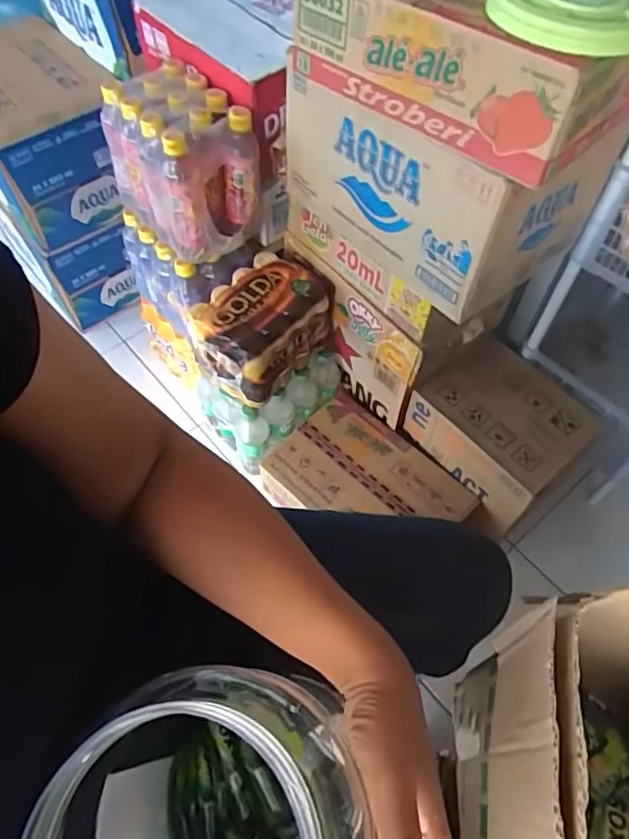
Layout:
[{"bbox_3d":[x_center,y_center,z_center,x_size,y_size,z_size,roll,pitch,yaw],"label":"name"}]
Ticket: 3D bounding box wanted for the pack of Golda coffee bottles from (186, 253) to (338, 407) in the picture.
[{"bbox_3d":[-0.078,-0.154,0.951,0.143,0.141,0.219,37,63,21],"label":"pack of Golda coffee bottles"}]

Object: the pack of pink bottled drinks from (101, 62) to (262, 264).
[{"bbox_3d":[-0.200,-0.384,0.870,0.144,0.203,0.204,-36,64,-22],"label":"pack of pink bottled drinks"}]

